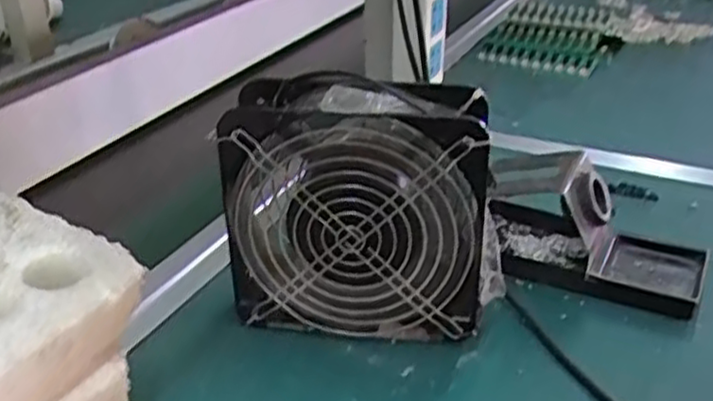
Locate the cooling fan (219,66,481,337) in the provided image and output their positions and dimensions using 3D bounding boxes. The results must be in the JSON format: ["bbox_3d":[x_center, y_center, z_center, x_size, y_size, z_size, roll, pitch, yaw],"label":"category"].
[{"bbox_3d":[0.001,0.004,0.453,0.148,0.155,0.059,4,30,6],"label":"cooling fan"}]

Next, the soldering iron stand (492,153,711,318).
[{"bbox_3d":[0.162,0.014,0.517,0.150,0.075,0.079,13,32,20],"label":"soldering iron stand"}]

